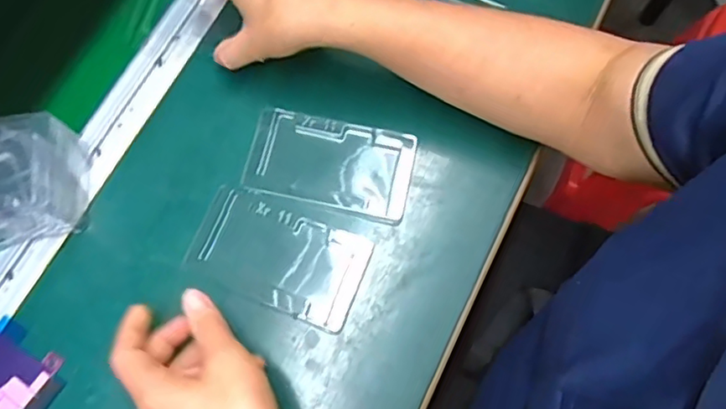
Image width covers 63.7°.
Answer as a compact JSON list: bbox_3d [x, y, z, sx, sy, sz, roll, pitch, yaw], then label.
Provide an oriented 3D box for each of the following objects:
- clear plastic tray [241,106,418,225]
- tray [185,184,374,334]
[{"bbox_3d":[-0.026,-0.032,0.463,0.127,0.009,0.073,11,73,5],"label":"clear plastic tray"},{"bbox_3d":[-0.063,0.038,0.441,0.125,0.010,0.075,21,74,8],"label":"tray"}]

